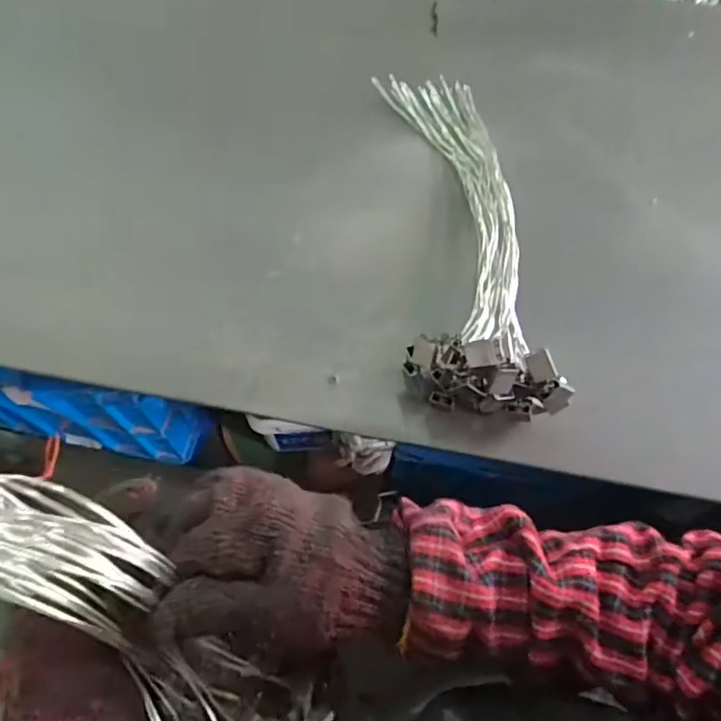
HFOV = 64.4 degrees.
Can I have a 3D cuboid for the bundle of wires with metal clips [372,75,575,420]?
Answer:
[{"bbox_3d":[0.127,-0.213,0.792,0.173,0.134,0.625,-3,62,-3],"label":"bundle of wires with metal clips"}]

